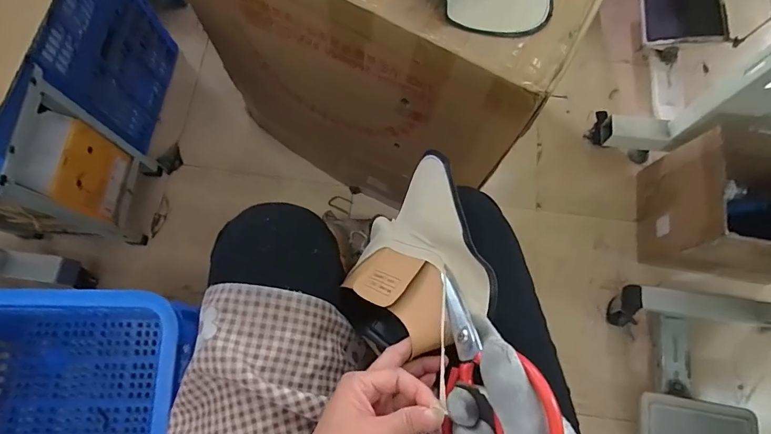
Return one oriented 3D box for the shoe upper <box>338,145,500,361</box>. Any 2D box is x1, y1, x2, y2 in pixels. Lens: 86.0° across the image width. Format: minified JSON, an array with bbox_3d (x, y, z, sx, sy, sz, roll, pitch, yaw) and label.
[{"bbox_3d":[0.022,0.039,0.417,0.123,0.113,0.176,-17,75,-6],"label":"shoe upper"}]

